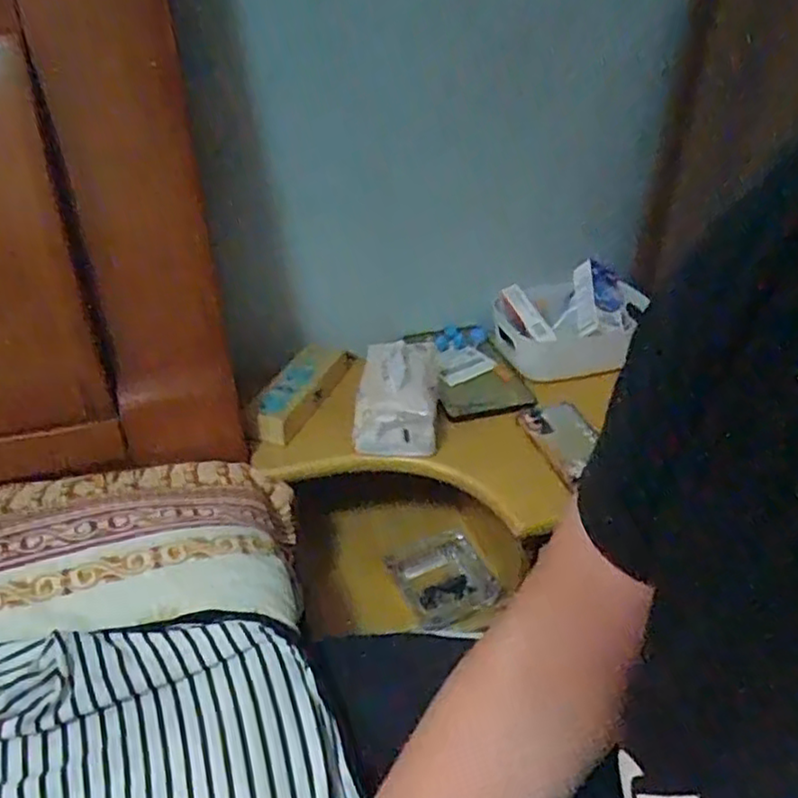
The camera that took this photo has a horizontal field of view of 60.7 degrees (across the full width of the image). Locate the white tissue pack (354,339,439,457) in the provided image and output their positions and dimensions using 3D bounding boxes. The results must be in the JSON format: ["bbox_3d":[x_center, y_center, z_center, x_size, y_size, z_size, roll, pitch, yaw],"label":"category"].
[{"bbox_3d":[-0.003,-0.005,0.792,0.096,0.084,0.130,1,36,2],"label":"white tissue pack"}]

